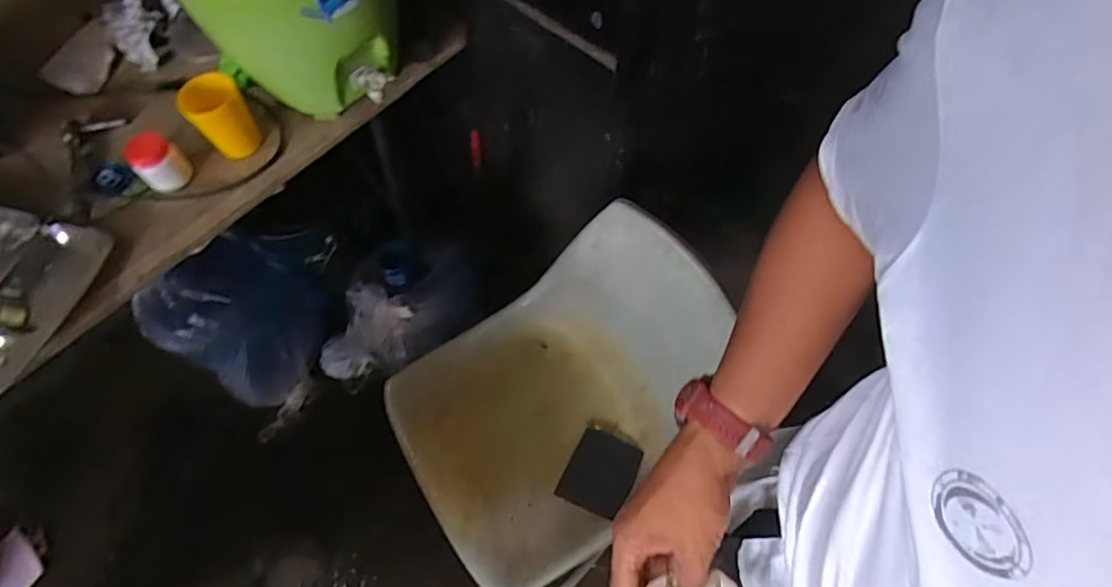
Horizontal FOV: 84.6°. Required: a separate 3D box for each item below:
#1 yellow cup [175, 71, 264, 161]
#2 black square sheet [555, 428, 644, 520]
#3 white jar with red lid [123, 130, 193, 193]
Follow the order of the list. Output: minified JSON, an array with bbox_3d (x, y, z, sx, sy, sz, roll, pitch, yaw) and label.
[{"bbox_3d":[-0.483,-0.257,0.886,0.079,0.090,0.074,-29,67,-12],"label":"yellow cup"},{"bbox_3d":[0.081,0.324,1.107,0.120,0.017,0.139,22,67,11],"label":"black square sheet"},{"bbox_3d":[-0.566,-0.188,0.875,0.058,0.073,0.061,40,71,18],"label":"white jar with red lid"}]

